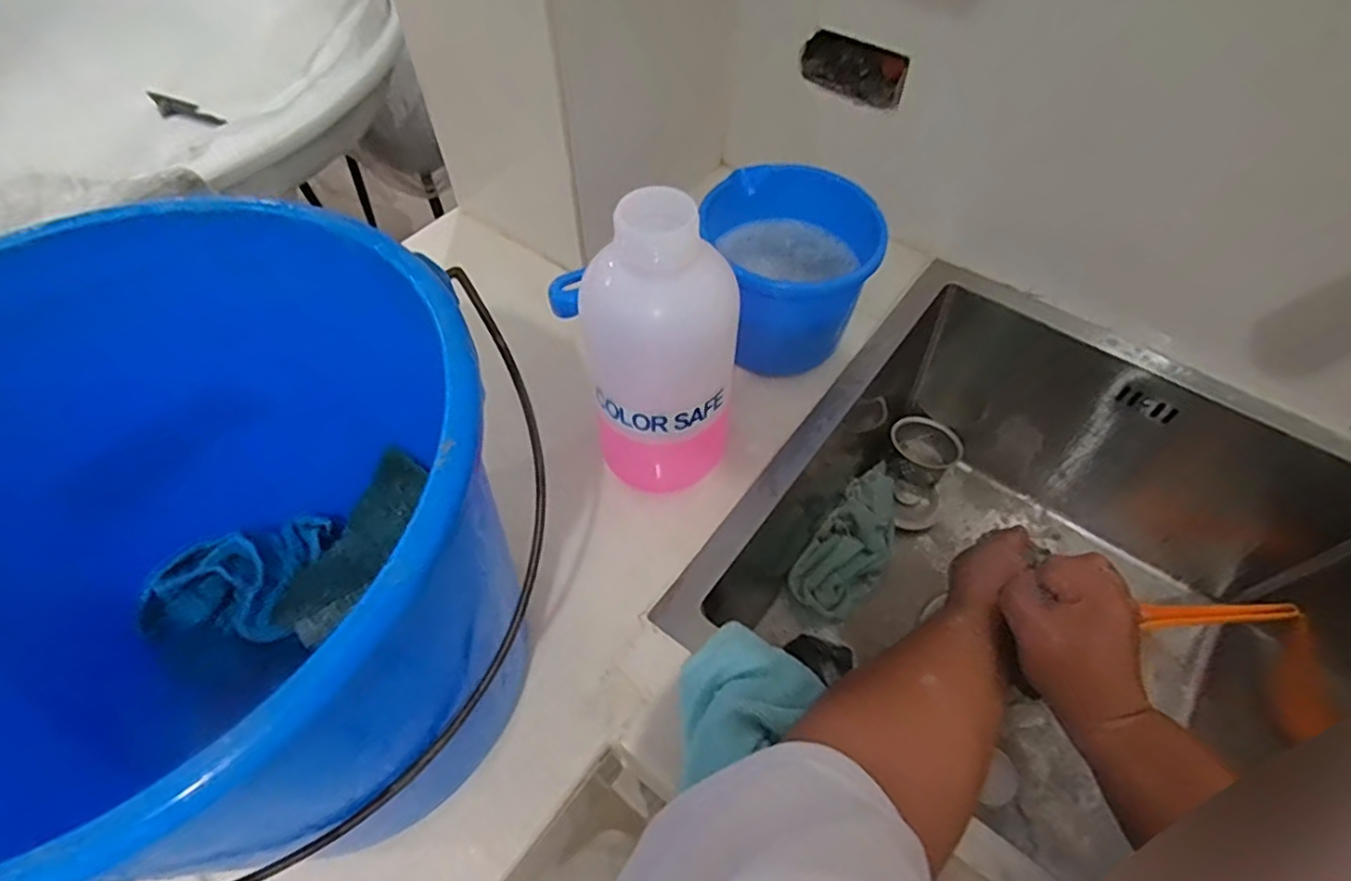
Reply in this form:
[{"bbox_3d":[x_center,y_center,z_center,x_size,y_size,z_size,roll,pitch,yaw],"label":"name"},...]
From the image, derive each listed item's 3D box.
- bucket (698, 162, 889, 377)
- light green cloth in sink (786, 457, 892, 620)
[{"bbox_3d":[0.094,-0.135,0.536,0.118,0.117,0.129,0,56,-1],"label":"bucket"},{"bbox_3d":[0.189,0.100,0.684,0.070,0.032,0.184,33,62,19],"label":"light green cloth in sink"}]

